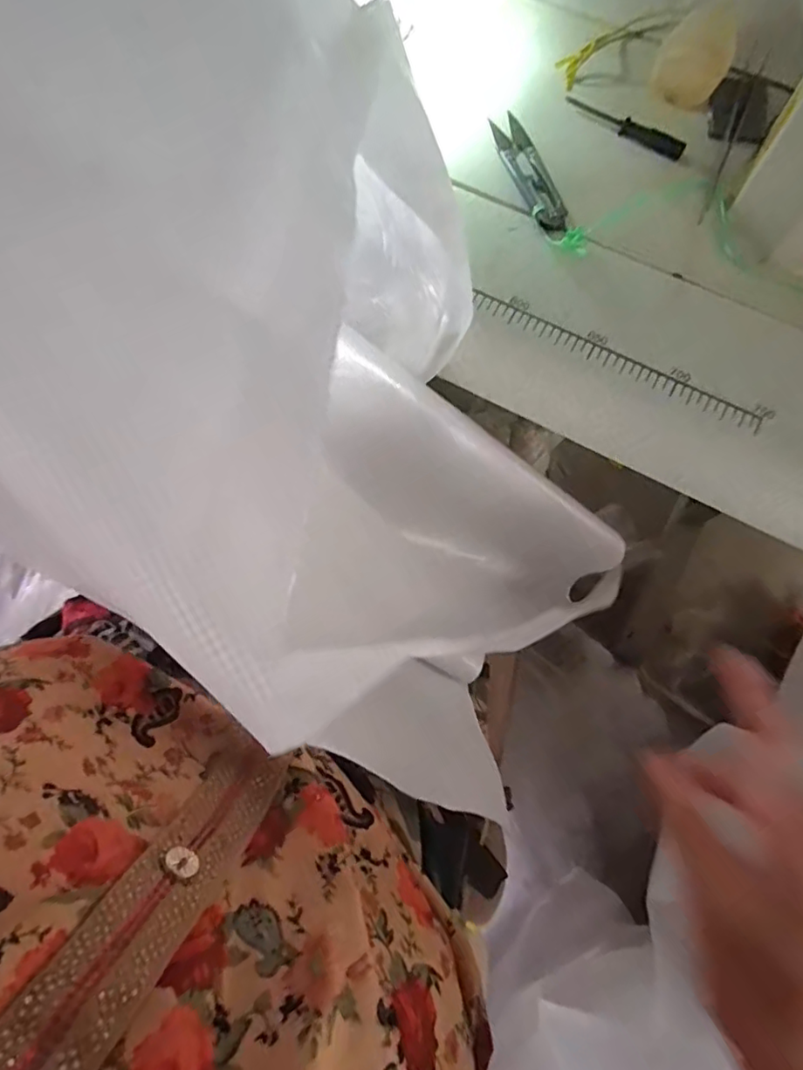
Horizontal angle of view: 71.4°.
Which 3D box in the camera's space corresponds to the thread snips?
[{"bbox_3d":[0.081,-0.227,0.351,0.024,0.008,0.093,-19,74,-5],"label":"thread snips"}]

